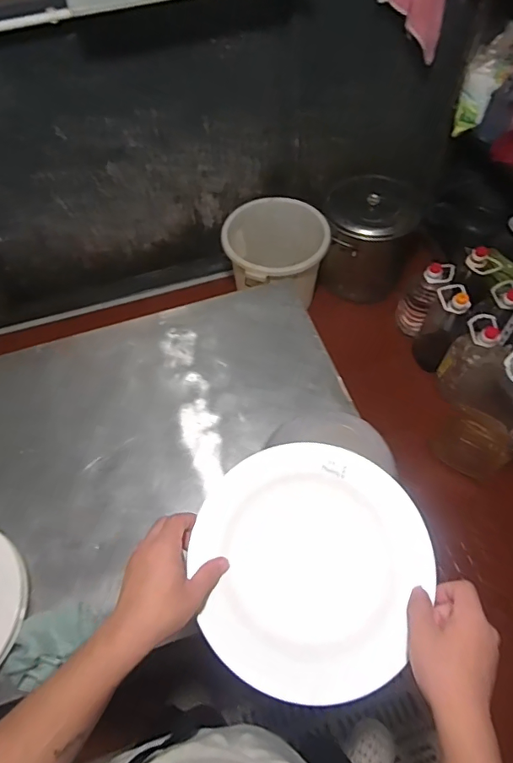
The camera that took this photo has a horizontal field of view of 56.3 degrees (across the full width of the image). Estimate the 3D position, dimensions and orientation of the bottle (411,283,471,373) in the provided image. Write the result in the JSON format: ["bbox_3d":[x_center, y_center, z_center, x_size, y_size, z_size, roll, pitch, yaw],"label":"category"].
[{"bbox_3d":[0.666,-0.190,1.722,0.138,0.321,0.194,30,64,20],"label":"bottle"}]

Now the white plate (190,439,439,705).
[{"bbox_3d":[0.059,0.204,0.556,0.255,0.032,0.267,-1,58,2],"label":"white plate"}]

